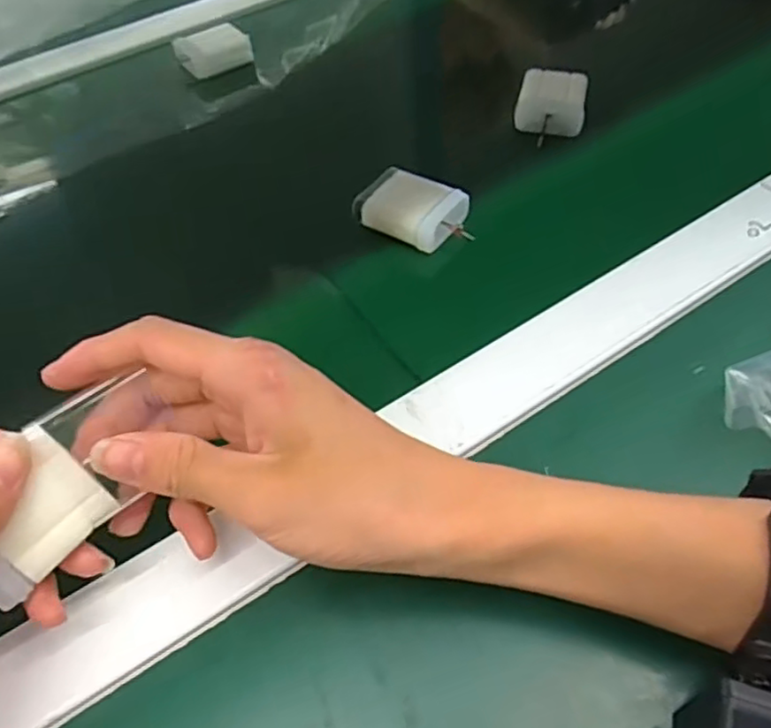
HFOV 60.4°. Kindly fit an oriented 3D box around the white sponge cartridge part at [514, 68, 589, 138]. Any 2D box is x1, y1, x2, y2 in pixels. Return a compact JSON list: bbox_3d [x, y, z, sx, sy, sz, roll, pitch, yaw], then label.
[{"bbox_3d":[0.109,-0.173,0.436,0.042,0.020,0.051,8,55,10],"label":"white sponge cartridge part"}]

